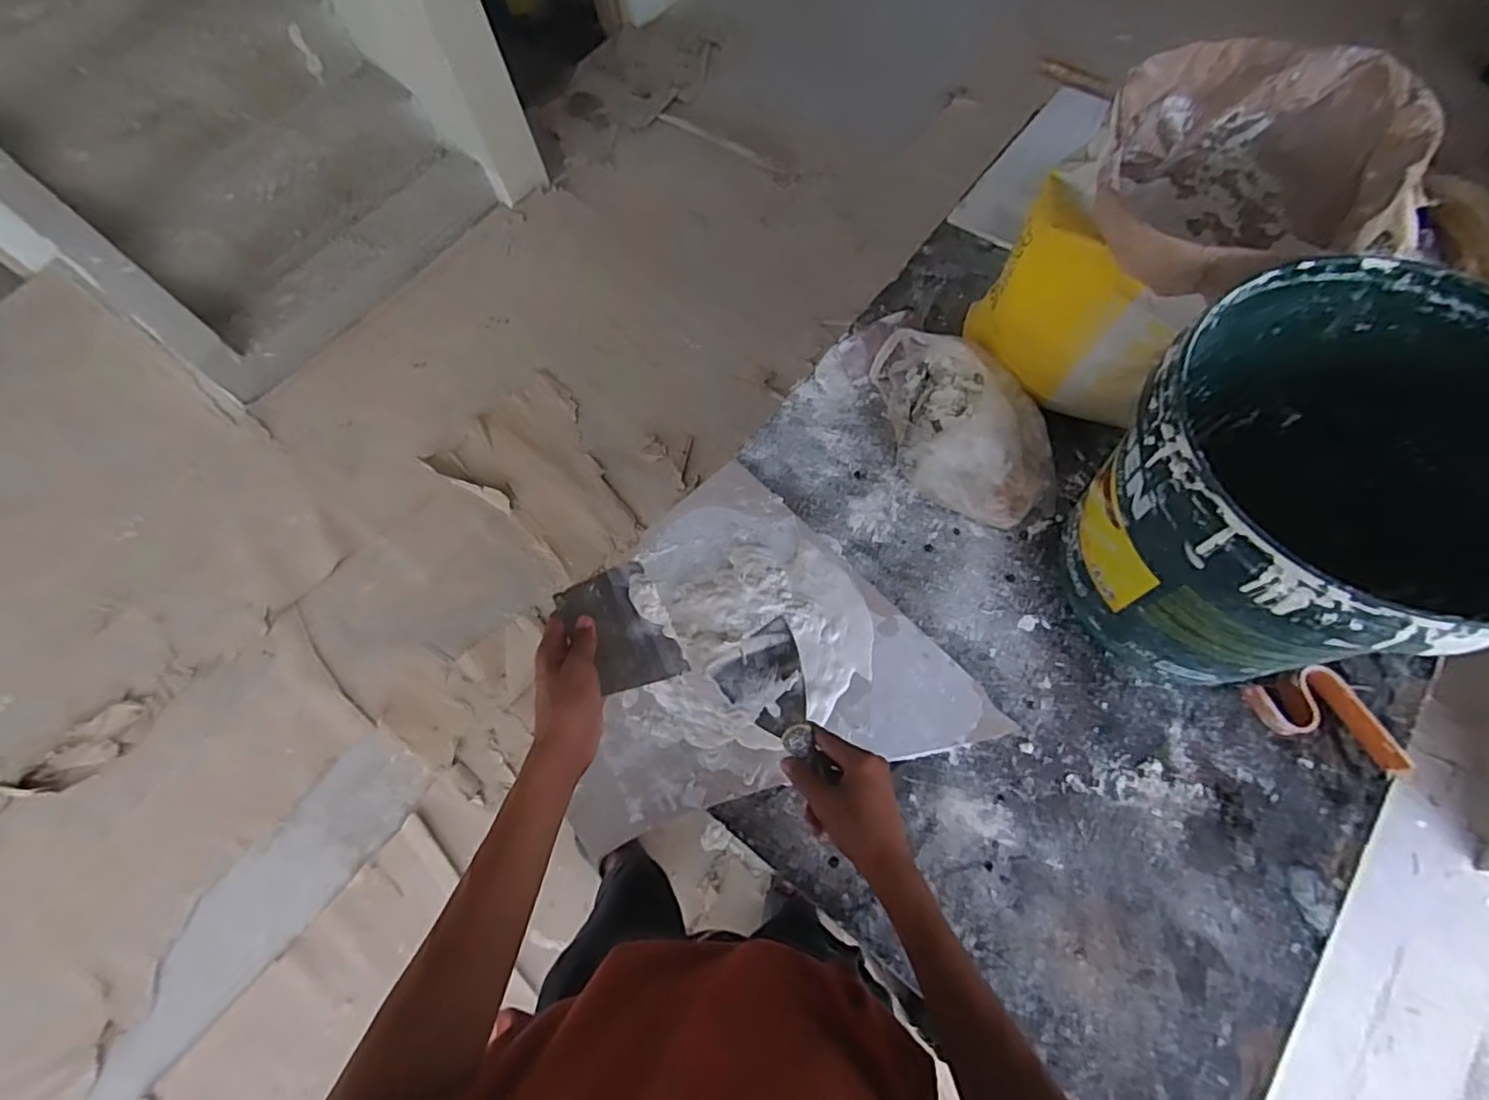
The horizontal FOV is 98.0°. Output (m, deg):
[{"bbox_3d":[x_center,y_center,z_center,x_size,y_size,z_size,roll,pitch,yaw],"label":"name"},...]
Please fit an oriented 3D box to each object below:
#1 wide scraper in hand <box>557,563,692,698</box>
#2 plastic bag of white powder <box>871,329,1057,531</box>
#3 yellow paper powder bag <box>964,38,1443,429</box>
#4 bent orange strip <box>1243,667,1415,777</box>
[{"bbox_3d":[-0.109,0.068,0.576,0.081,0.012,0.111,-16,64,-34],"label":"wide scraper in hand"},{"bbox_3d":[0.273,-0.164,0.813,0.166,0.115,0.286,-23,68,-6],"label":"plastic bag of white powder"},{"bbox_3d":[0.466,-0.324,0.726,0.305,0.307,0.271,-25,68,-6],"label":"yellow paper powder bag"},{"bbox_3d":[0.596,0.183,0.666,0.088,0.044,0.120,-19,67,-5],"label":"bent orange strip"}]

